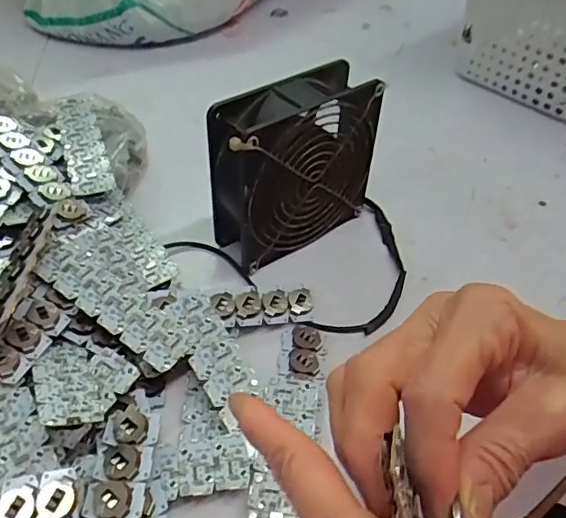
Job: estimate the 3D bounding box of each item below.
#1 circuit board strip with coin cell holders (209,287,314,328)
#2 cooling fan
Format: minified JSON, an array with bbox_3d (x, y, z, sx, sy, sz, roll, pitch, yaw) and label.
[{"bbox_3d":[-0.013,0.031,0.365,0.071,0.012,0.025,-1,47,-21],"label":"circuit board strip with coin cell holders"},{"bbox_3d":[0.010,-0.069,0.386,0.115,0.105,0.043,-27,53,-26],"label":"cooling fan"}]

